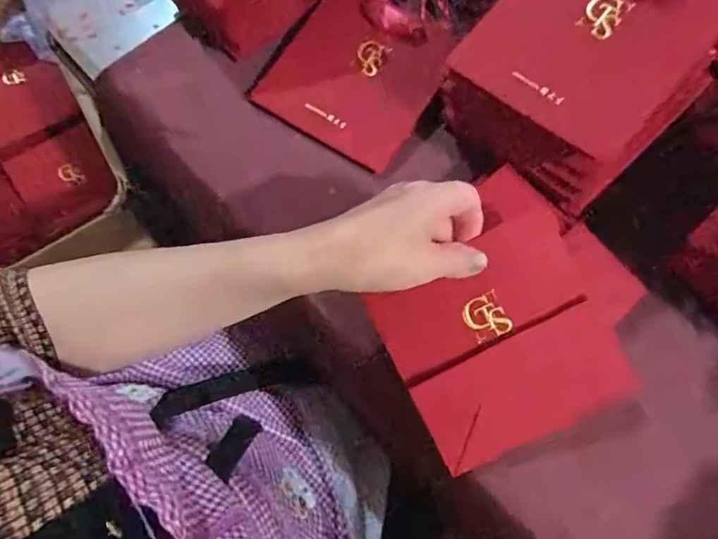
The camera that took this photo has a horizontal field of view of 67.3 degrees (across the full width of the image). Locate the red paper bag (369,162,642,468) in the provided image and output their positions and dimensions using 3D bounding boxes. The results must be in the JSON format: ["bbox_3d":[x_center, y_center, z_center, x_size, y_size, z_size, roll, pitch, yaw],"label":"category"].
[{"bbox_3d":[0.094,0.036,0.371,0.148,0.021,0.172,-26,90,-9],"label":"red paper bag"}]

